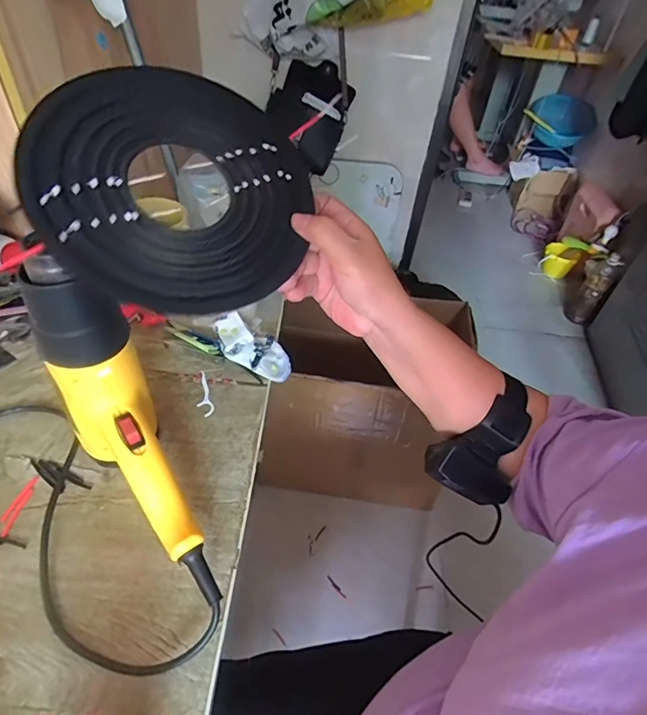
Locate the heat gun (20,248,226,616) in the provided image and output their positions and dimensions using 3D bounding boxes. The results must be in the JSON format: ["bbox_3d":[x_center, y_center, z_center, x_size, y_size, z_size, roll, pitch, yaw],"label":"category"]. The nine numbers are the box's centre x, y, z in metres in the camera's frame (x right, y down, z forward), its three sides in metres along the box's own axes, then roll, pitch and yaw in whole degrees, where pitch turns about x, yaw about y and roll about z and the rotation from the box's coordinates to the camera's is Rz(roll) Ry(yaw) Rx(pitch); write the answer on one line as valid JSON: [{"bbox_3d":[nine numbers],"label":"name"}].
[{"bbox_3d":[-0.148,0.057,0.322,0.063,0.185,0.188,-19,51,-24],"label":"heat gun"}]

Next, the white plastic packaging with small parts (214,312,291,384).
[{"bbox_3d":[-0.087,-0.014,0.564,0.109,0.031,0.054,38,49,-2],"label":"white plastic packaging with small parts"}]

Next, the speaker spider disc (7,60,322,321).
[{"bbox_3d":[-0.096,-0.114,0.296,0.173,0.008,0.175,7,70,-19],"label":"speaker spider disc"}]

